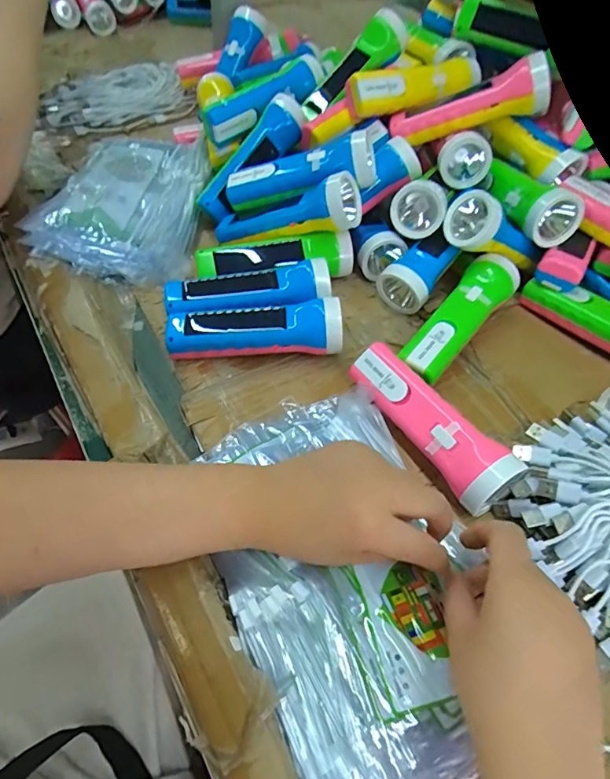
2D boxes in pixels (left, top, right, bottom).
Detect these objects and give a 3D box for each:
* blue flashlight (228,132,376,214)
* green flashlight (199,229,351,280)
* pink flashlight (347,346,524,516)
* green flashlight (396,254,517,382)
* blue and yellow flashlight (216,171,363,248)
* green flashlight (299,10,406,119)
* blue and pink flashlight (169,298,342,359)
[{"bbox_3d":[-0.007,-0.221,0.498,0.157,0.055,0.047,-7,53,20],"label":"blue flashlight"},{"bbox_3d":[-0.029,-0.134,0.477,0.155,0.041,0.047,-4,54,-9],"label":"green flashlight"},{"bbox_3d":[0.098,0.027,0.383,0.046,0.058,0.155,-24,59,-22],"label":"pink flashlight"},{"bbox_3d":[0.146,-0.065,0.450,0.049,0.050,0.161,34,57,19],"label":"green flashlight"},{"bbox_3d":[-0.025,-0.181,0.492,0.156,0.050,0.048,-3,52,26],"label":"blue and yellow flashlight"},{"bbox_3d":[0.056,-0.382,0.558,0.147,0.055,0.043,-37,58,13],"label":"green flashlight"},{"bbox_3d":[-0.045,-0.054,0.433,0.158,0.041,0.043,-3,56,3],"label":"blue and pink flashlight"}]

